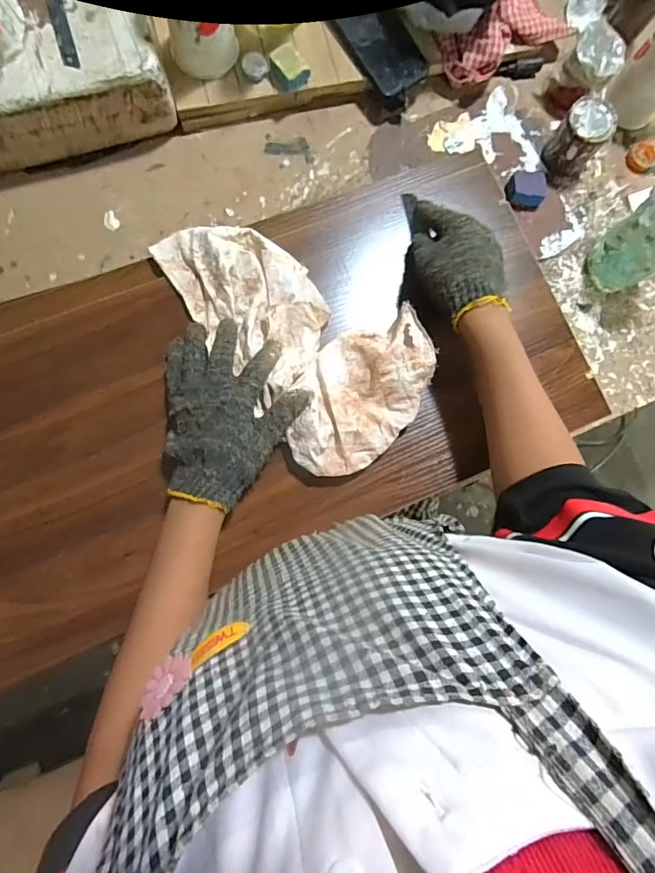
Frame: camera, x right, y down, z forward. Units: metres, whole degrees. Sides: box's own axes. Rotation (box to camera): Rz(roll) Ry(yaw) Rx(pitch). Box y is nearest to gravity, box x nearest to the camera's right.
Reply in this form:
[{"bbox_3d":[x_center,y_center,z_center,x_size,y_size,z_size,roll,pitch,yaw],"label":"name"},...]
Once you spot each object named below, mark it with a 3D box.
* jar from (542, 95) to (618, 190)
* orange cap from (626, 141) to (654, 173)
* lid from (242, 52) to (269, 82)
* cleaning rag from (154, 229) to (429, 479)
[{"bbox_3d":[0.350,-0.413,0.649,0.071,0.071,0.077,0,88,-6],"label":"jar"},{"bbox_3d":[0.469,-0.418,0.689,0.039,0.019,0.042,0,88,-6],"label":"orange cap"},{"bbox_3d":[-0.095,-0.486,0.608,0.033,0.006,0.040,-7,89,-6],"label":"lid"},{"bbox_3d":[-0.041,-0.113,0.469,0.311,0.039,0.165,44,84,8],"label":"cleaning rag"}]

